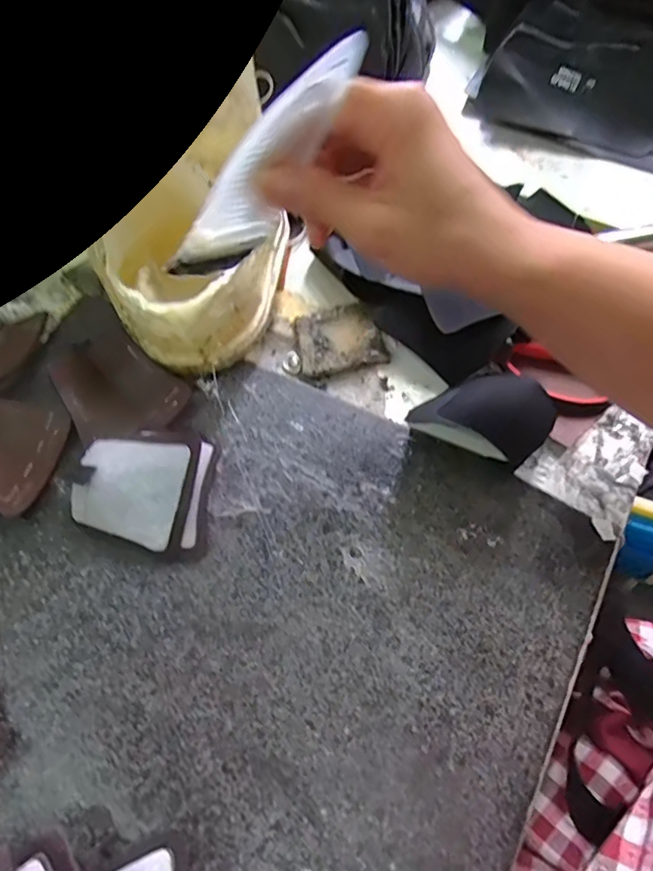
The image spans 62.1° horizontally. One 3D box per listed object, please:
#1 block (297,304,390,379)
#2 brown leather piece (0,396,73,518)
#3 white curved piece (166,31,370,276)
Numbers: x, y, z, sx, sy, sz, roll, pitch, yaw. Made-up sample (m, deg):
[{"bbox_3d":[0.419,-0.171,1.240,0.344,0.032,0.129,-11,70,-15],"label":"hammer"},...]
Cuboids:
[{"bbox_3d":[0.009,-0.072,0.402,0.059,0.011,0.051,-13,65,-5],"label":"block"},{"bbox_3d":[-0.211,0.005,0.343,0.074,0.021,0.069,19,70,7],"label":"brown leather piece"},{"bbox_3d":[-0.026,-0.119,0.250,0.041,0.135,0.011,1,63,-41],"label":"white curved piece"}]

